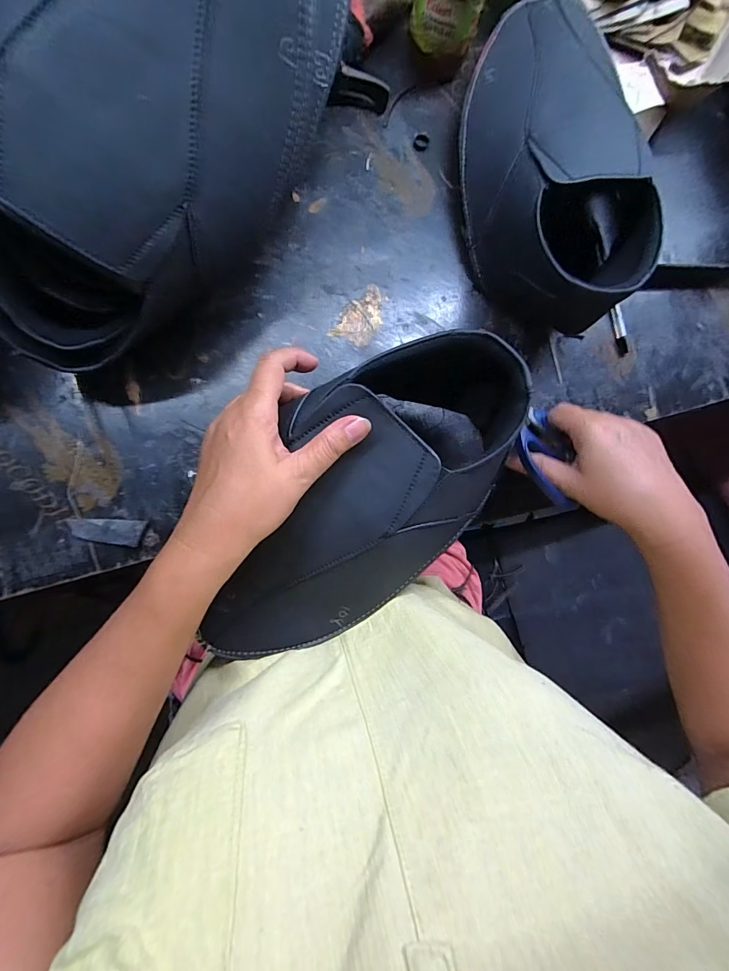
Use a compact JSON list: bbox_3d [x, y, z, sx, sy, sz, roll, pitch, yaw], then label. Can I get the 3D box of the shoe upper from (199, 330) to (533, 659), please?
[{"bbox_3d":[-0.003,0.015,0.312,0.150,0.080,0.289,39,92,-5],"label":"shoe upper"}]

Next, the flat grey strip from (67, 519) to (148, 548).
[{"bbox_3d":[-0.209,0.036,0.325,0.057,0.006,0.021,9,85,-8],"label":"flat grey strip"}]

